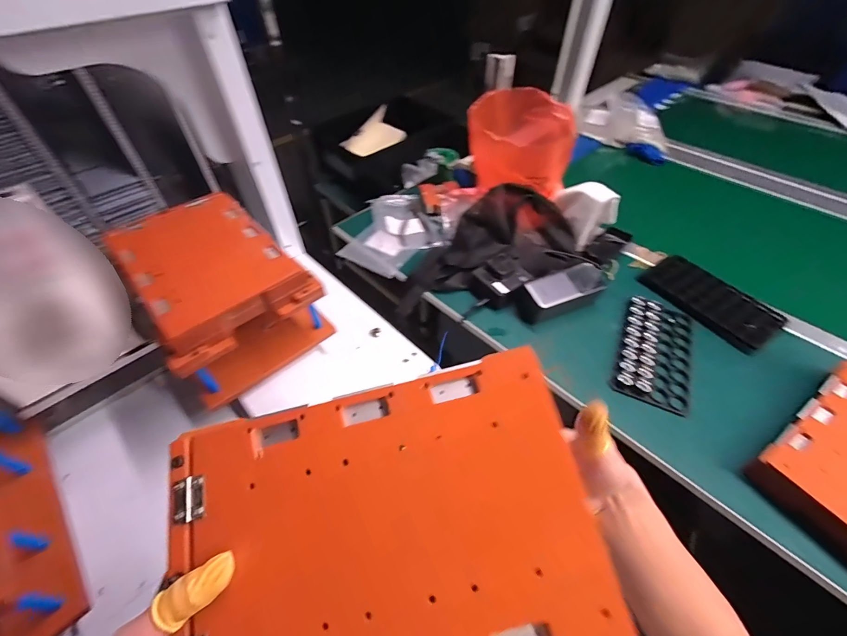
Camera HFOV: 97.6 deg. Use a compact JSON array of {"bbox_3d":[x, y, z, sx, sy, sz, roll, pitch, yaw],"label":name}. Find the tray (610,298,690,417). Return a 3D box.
[{"bbox_3d":[0.351,0.046,0.560,0.097,0.019,0.192,22,53,18],"label":"tray"}]

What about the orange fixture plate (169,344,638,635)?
[{"bbox_3d":[-0.027,0.124,0.220,0.241,0.009,0.162,-14,69,-2],"label":"orange fixture plate"}]

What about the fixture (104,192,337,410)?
[{"bbox_3d":[-0.283,-0.023,0.540,0.179,0.181,0.235,-37,59,-27],"label":"fixture"}]

